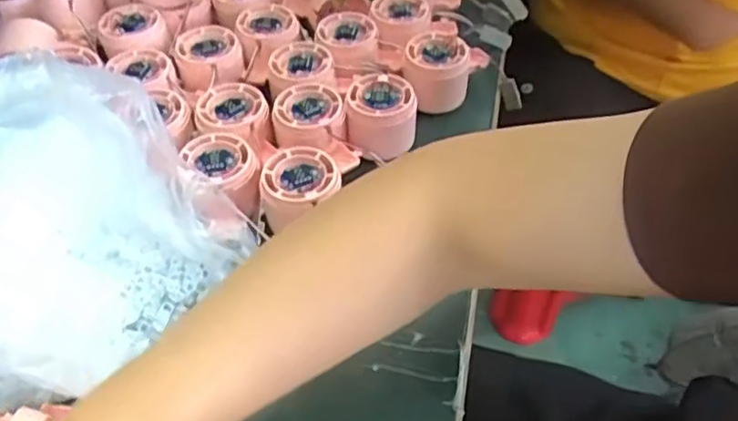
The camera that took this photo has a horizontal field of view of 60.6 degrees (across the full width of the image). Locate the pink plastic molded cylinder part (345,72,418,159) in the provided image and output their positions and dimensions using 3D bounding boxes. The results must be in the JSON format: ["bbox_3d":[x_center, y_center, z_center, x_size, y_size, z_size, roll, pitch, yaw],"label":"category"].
[{"bbox_3d":[0.008,-0.080,0.521,0.058,0.043,0.064,-2,49,-3],"label":"pink plastic molded cylinder part"}]

